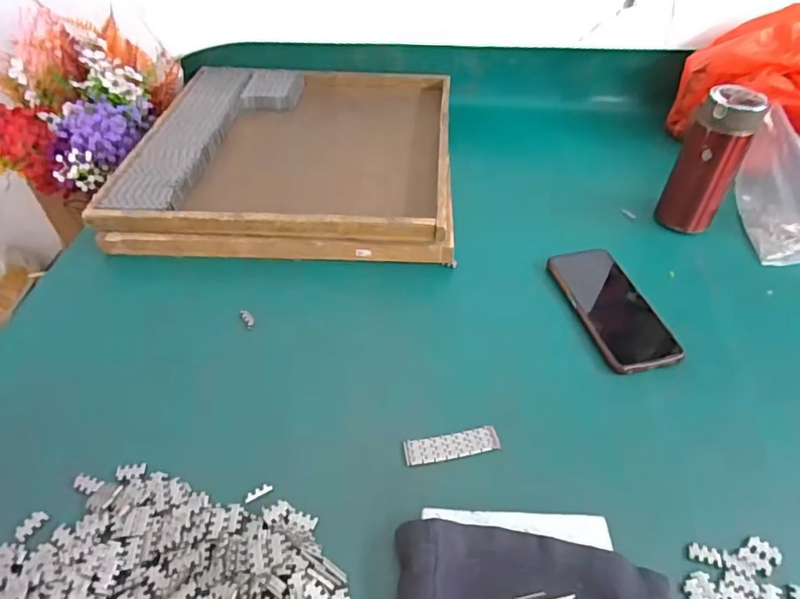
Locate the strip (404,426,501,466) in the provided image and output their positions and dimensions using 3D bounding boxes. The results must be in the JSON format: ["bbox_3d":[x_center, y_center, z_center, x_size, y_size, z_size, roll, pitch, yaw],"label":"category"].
[{"bbox_3d":[0.044,0.124,0.452,0.080,0.004,0.023,-7,47,-9],"label":"strip"}]

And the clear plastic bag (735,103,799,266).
[{"bbox_3d":[0.498,-0.127,0.642,0.127,0.111,0.146,5,46,3],"label":"clear plastic bag"}]

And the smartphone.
[{"bbox_3d":[0.223,0.007,0.561,0.074,0.007,0.157,-16,53,-6],"label":"smartphone"}]

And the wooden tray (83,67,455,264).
[{"bbox_3d":[-0.139,-0.202,0.741,0.411,0.066,0.397,2,46,0],"label":"wooden tray"}]

